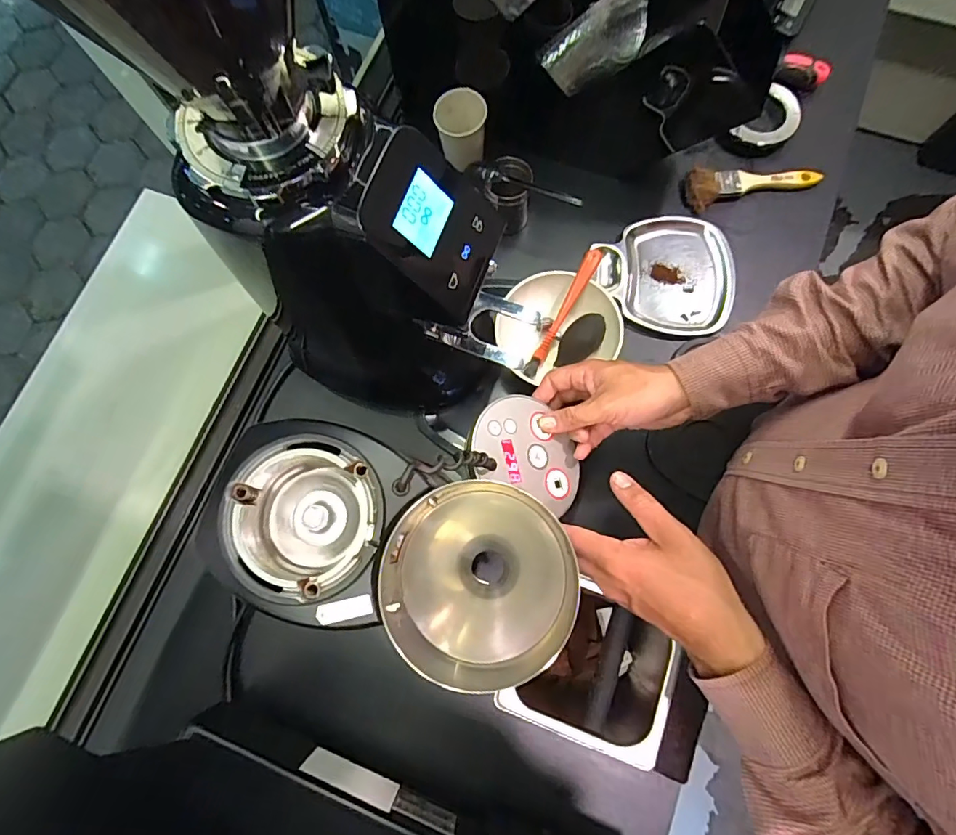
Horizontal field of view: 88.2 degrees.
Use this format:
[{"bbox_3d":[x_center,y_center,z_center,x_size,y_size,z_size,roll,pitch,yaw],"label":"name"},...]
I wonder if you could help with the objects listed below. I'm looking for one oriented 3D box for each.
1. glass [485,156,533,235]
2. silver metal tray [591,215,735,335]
[{"bbox_3d":[0.043,-0.279,0.623,0.059,0.079,0.055,19,78,6],"label":"glass"},{"bbox_3d":[0.238,-0.186,0.639,0.165,0.030,0.157,10,77,4],"label":"silver metal tray"}]

